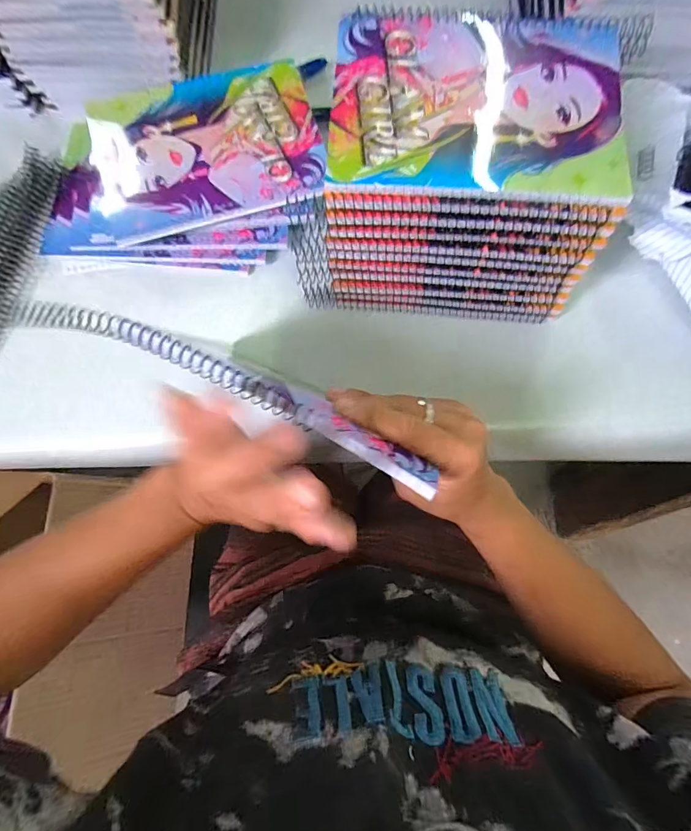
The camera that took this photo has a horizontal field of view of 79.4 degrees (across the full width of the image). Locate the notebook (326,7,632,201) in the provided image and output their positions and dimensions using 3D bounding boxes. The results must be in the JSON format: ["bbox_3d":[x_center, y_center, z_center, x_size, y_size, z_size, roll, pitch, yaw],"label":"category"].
[{"bbox_3d":[0.089,-0.217,0.283,0.192,0.008,0.146,4,80,2],"label":"notebook"}]

